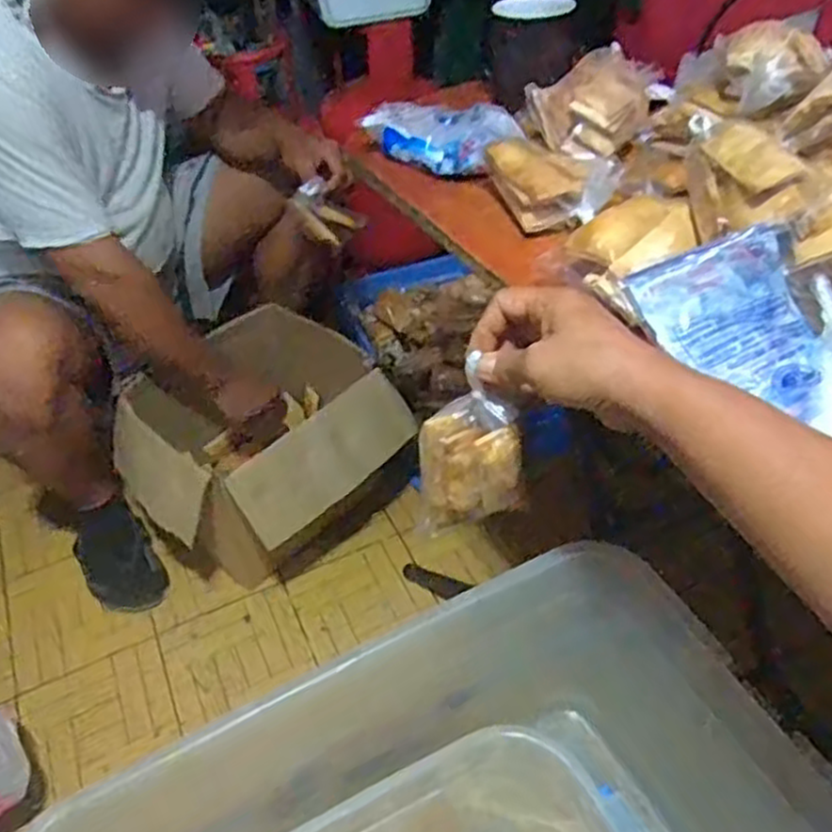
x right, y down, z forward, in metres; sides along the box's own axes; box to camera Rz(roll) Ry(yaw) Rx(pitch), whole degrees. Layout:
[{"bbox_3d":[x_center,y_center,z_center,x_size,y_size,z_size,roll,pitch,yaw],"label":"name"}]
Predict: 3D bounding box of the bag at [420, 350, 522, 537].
[{"bbox_3d":[0.038,0.034,0.528,0.068,0.123,0.031,3,45,6],"label":"bag"}]

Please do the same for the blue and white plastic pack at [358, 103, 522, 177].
[{"bbox_3d":[0.028,-0.264,0.690,0.084,0.045,0.147,-34,53,-28],"label":"blue and white plastic pack"}]

